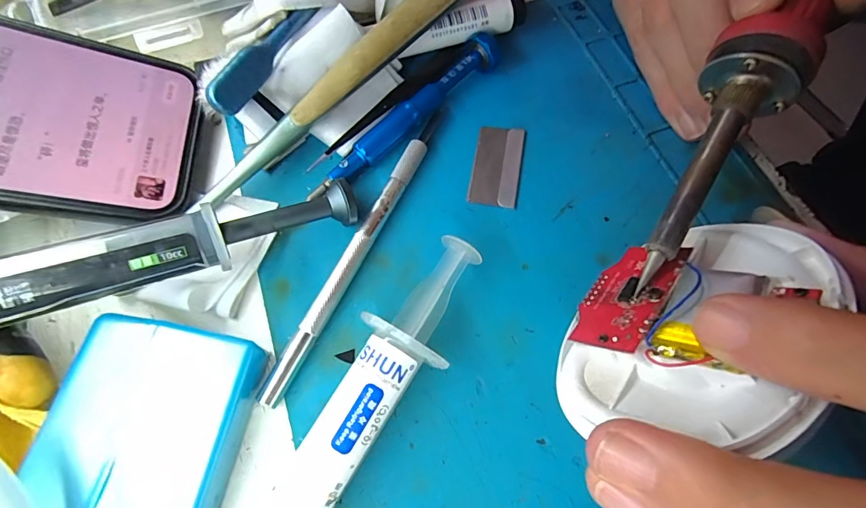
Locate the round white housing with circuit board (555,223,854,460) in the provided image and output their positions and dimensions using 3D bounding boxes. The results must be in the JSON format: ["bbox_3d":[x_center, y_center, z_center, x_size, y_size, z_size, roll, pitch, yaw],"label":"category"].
[{"bbox_3d":[0.071,0.017,0.119,0.056,0.022,0.075,4,34,42],"label":"round white housing with circuit board"}]

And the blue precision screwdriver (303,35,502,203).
[{"bbox_3d":[-0.010,-0.057,0.175,0.012,0.013,0.099,40,73,17],"label":"blue precision screwdriver"}]

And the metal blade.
[{"bbox_3d":[0.026,-0.037,0.175,0.018,0.004,0.037,10,67,6],"label":"metal blade"}]

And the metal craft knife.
[{"bbox_3d":[-0.026,-0.005,0.161,0.007,0.008,0.127,23,69,11],"label":"metal craft knife"}]

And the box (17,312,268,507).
[{"bbox_3d":[-0.083,0.065,0.120,0.053,0.020,0.087,10,67,6],"label":"box"}]

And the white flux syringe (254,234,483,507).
[{"bbox_3d":[-0.022,0.049,0.129,0.024,0.025,0.125,27,70,13],"label":"white flux syringe"}]

